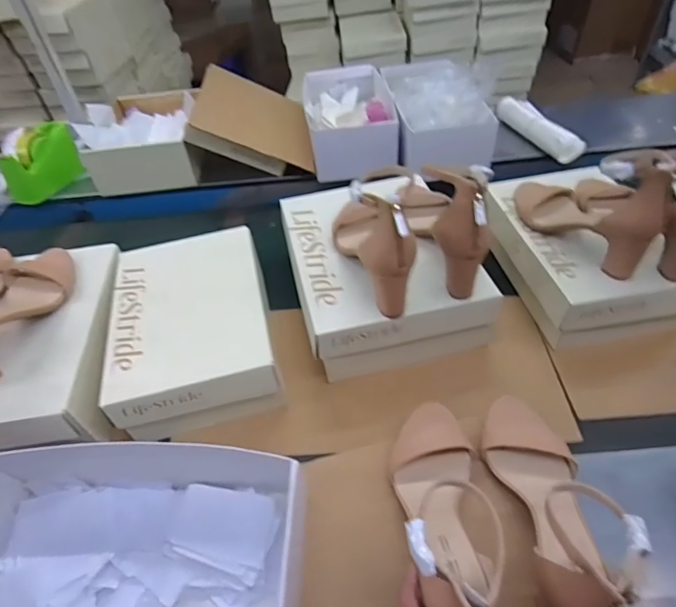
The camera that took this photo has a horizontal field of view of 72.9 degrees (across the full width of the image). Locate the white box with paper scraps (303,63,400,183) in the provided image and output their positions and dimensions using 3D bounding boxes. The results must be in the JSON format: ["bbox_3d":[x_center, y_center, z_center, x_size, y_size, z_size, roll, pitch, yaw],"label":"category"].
[{"bbox_3d":[0.022,-0.405,0.995,0.176,0.086,0.337,-6,46,1],"label":"white box with paper scraps"}]

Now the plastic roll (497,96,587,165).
[{"bbox_3d":[0.416,-0.373,0.960,0.044,0.048,0.233,-18,47,-10],"label":"plastic roll"}]

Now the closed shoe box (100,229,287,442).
[{"bbox_3d":[-0.199,0.039,0.665,0.203,0.112,0.294,-13,47,-6],"label":"closed shoe box"}]

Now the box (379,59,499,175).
[{"bbox_3d":[0.194,-0.412,0.950,0.164,0.116,0.316,-7,46,0],"label":"box"}]

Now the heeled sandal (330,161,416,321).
[{"bbox_3d":[0.043,-0.101,0.574,0.067,0.160,0.208,-17,47,-10],"label":"heeled sandal"}]

